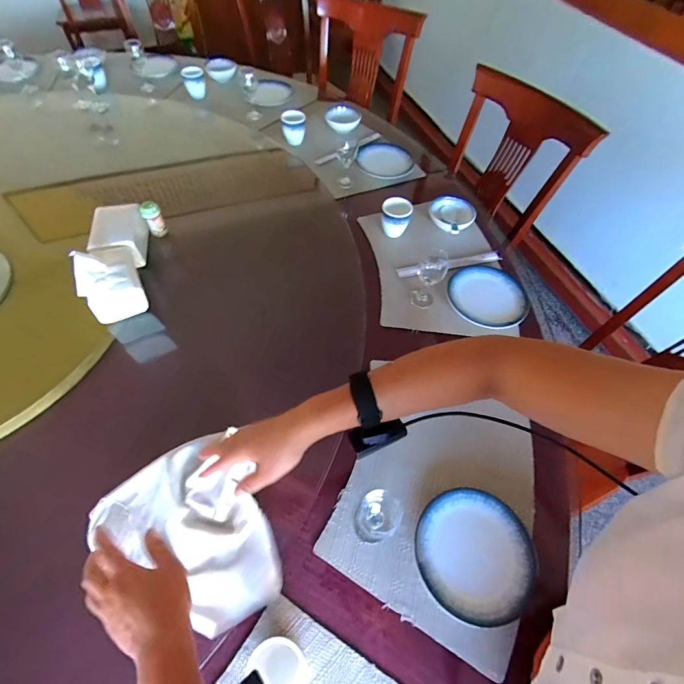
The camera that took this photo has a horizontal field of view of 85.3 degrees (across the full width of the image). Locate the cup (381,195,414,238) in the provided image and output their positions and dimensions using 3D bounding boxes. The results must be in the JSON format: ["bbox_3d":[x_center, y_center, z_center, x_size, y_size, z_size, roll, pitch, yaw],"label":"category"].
[{"bbox_3d":[0.133,-0.308,0.918,0.071,0.077,0.067,1,56,-2],"label":"cup"}]

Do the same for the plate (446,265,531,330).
[{"bbox_3d":[0.329,-0.106,0.836,0.173,0.014,0.187,1,56,-2],"label":"plate"}]

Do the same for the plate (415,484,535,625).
[{"bbox_3d":[0.202,0.317,0.564,0.177,0.014,0.167,1,57,-1],"label":"plate"}]

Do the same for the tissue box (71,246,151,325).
[{"bbox_3d":[-0.445,-0.126,0.711,0.098,0.093,0.138,-23,60,-17],"label":"tissue box"}]

